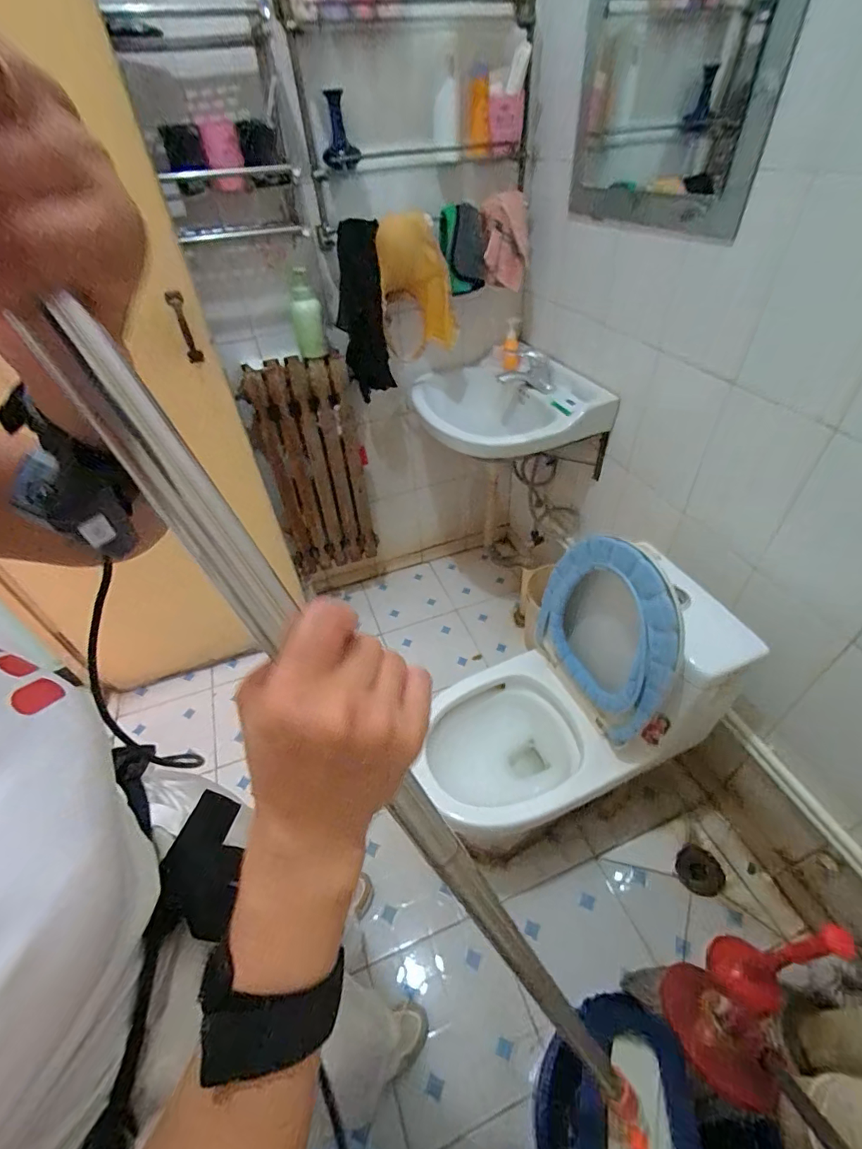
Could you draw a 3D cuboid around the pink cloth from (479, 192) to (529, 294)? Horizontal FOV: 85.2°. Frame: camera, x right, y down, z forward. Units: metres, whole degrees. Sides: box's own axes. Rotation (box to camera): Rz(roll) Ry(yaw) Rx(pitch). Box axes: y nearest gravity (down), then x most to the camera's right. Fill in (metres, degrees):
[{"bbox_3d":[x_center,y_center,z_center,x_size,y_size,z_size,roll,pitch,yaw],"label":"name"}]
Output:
[{"bbox_3d":[0.195,-0.865,1.226,0.112,0.199,0.059,6,44,11],"label":"pink cloth"}]

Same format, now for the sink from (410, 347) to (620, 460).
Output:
[{"bbox_3d":[0.183,-0.471,1.342,0.434,0.184,0.528,-16,45,-12],"label":"sink"}]

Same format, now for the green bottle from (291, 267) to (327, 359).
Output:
[{"bbox_3d":[-0.319,-0.665,1.205,0.061,0.197,0.054,-2,43,2],"label":"green bottle"}]

